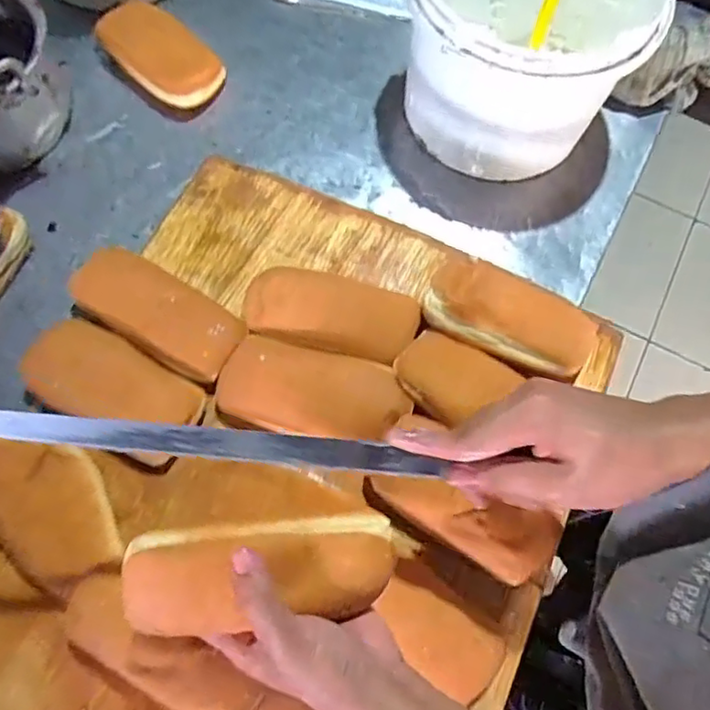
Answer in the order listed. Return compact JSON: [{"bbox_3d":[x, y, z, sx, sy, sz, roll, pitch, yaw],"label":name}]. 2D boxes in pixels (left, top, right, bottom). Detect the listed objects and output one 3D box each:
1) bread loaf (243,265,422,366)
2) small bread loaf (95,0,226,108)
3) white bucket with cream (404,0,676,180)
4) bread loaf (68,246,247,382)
[{"bbox_3d":[-0.020,-0.033,0.539,0.146,0.046,0.069,11,70,3],"label":"bread loaf"},{"bbox_3d":[-0.199,-0.312,0.637,0.118,0.059,0.079,41,74,13],"label":"small bread loaf"},{"bbox_3d":[0.154,-0.299,0.580,0.216,0.171,0.209,0,70,-1],"label":"white bucket with cream"},{"bbox_3d":[-0.173,-0.036,0.536,0.161,0.049,0.071,32,73,10],"label":"bread loaf"}]

